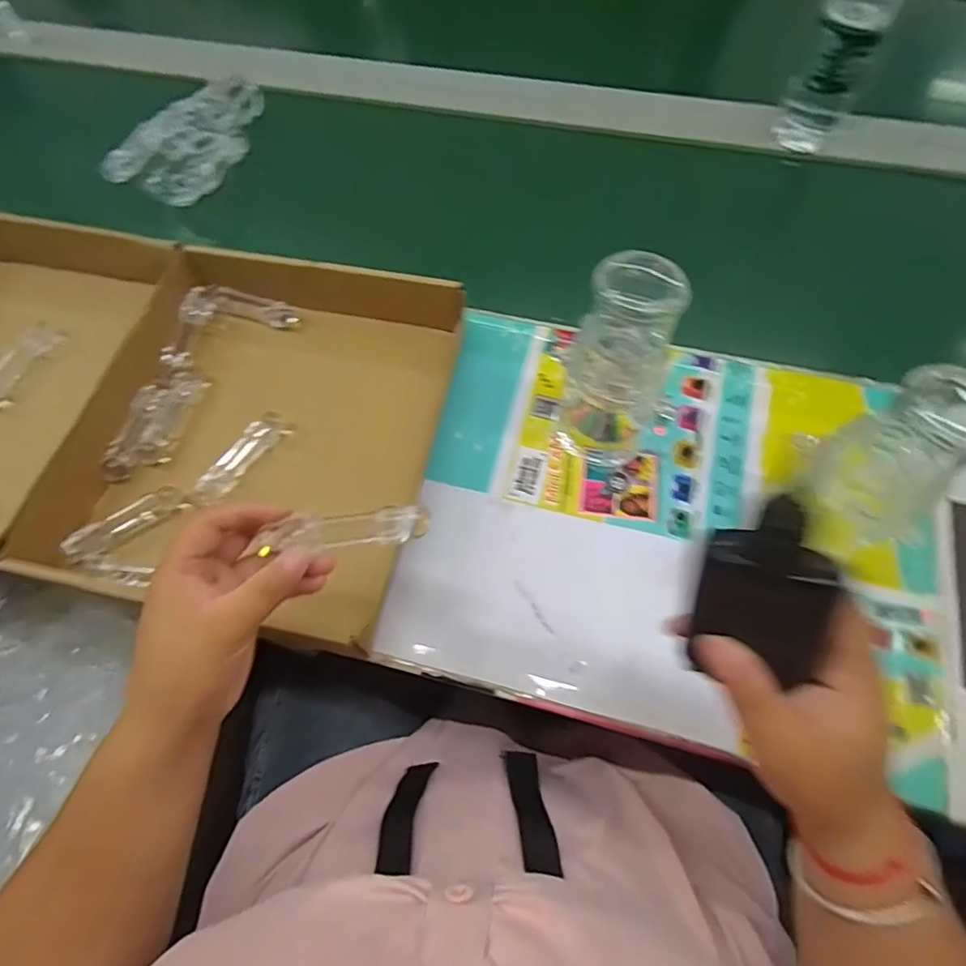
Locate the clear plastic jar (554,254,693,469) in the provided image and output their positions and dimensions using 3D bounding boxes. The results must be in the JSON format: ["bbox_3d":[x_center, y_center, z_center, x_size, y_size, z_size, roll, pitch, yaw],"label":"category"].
[{"bbox_3d":[0.099,-0.079,0.414,0.062,0.172,0.057,22,68,12],"label":"clear plastic jar"}]

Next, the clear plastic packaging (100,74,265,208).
[{"bbox_3d":[-0.311,-0.391,0.642,0.106,0.053,0.194,26,68,13],"label":"clear plastic packaging"}]

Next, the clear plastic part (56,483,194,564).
[{"bbox_3d":[-0.286,0.032,0.458,0.088,0.025,0.023,-36,69,-14],"label":"clear plastic part"}]

